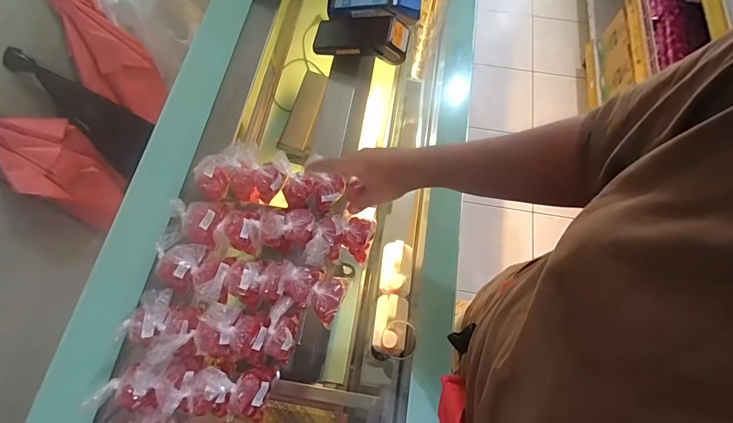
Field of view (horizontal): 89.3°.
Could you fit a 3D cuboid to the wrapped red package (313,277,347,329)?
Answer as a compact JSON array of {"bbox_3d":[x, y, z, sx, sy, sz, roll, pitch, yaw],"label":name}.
[{"bbox_3d":[-0.059,0.134,0.571,0.046,0.050,0.073,15,69,4],"label":"wrapped red package"}]

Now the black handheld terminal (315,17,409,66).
[{"bbox_3d":[-0.009,-0.360,0.755,0.186,0.057,0.096,13,69,4],"label":"black handheld terminal"}]

